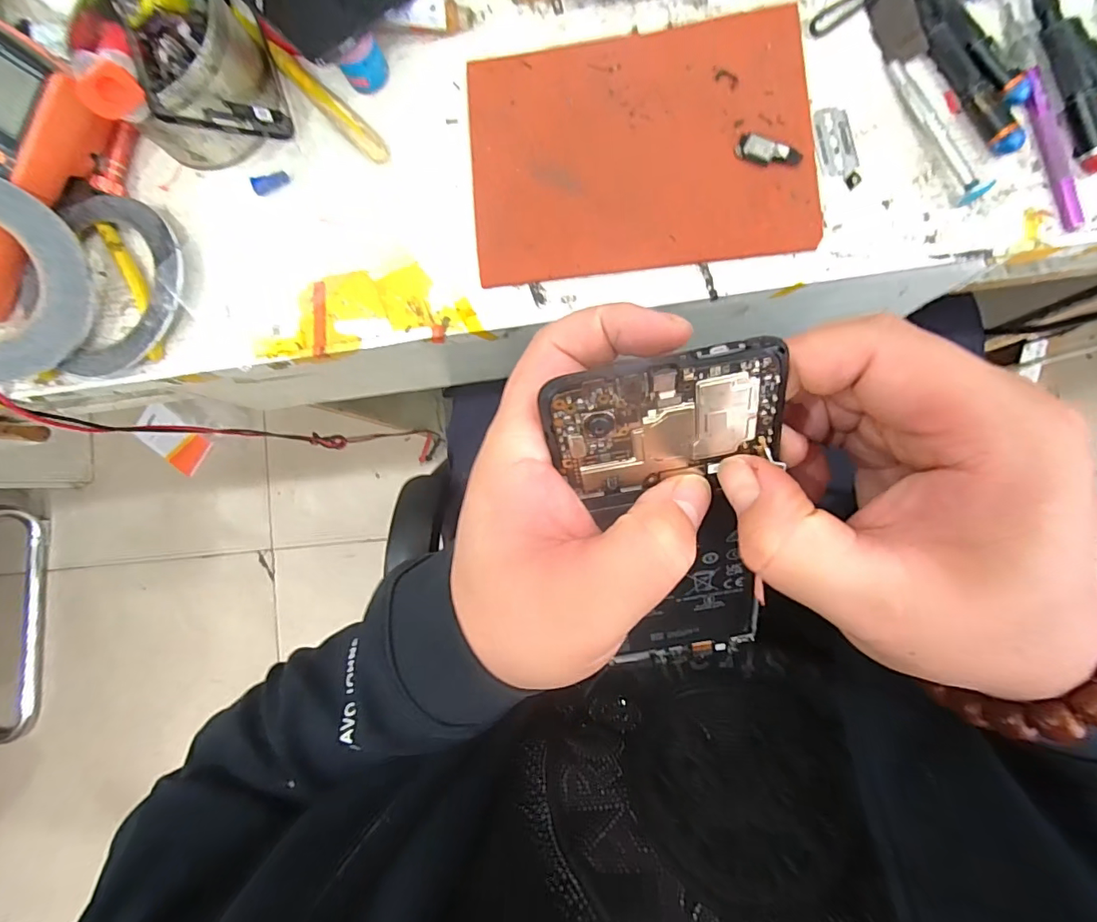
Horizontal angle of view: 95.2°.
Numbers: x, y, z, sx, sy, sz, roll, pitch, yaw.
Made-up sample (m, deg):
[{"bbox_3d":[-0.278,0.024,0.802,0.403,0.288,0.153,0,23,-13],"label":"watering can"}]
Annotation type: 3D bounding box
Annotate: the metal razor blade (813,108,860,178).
[{"bbox_3d":[0.170,-0.189,0.297,0.022,0.005,0.041,-13,85,6],"label":"metal razor blade"}]

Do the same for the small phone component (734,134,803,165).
[{"bbox_3d":[0.129,-0.181,0.295,0.037,0.005,0.015,18,89,8],"label":"small phone component"}]

